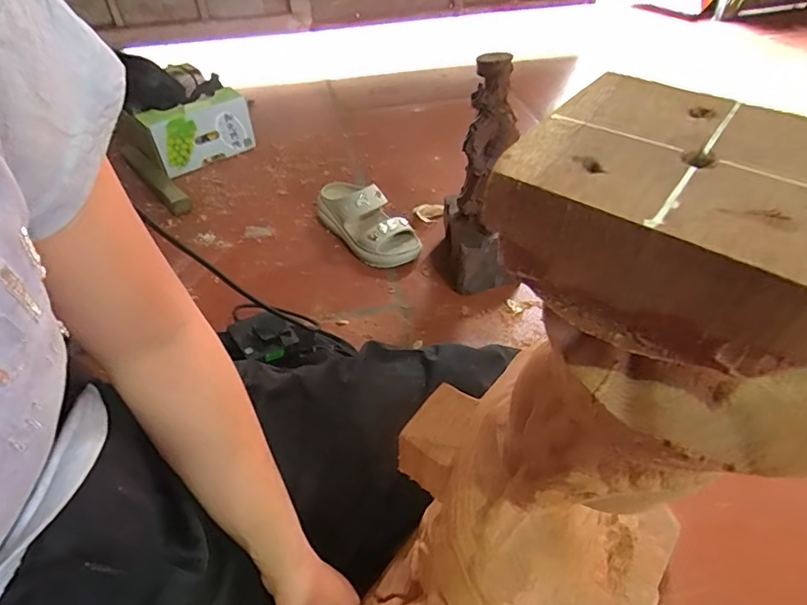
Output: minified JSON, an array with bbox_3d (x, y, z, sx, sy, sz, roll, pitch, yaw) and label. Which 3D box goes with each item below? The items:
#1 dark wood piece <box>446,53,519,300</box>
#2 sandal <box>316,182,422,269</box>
[{"bbox_3d":[0.121,-0.177,0.764,0.098,0.346,0.146,2,45,1],"label":"dark wood piece"},{"bbox_3d":[-0.074,-0.154,0.918,0.243,0.100,0.091,35,54,30],"label":"sandal"}]

